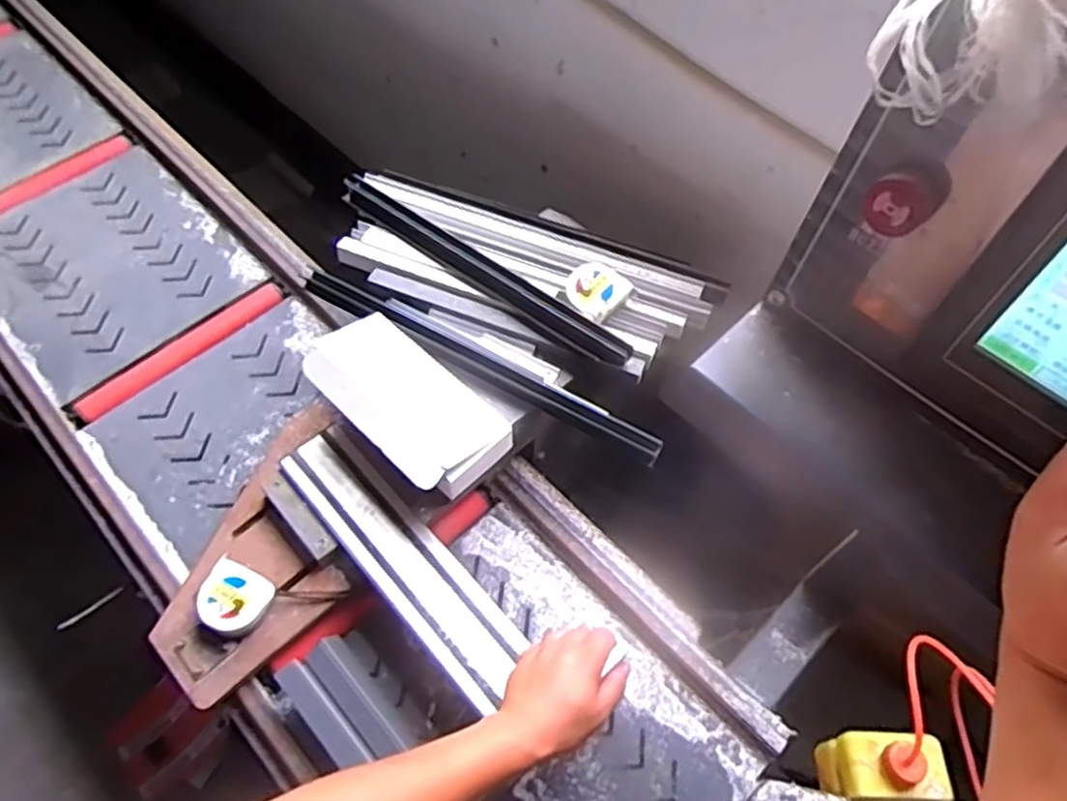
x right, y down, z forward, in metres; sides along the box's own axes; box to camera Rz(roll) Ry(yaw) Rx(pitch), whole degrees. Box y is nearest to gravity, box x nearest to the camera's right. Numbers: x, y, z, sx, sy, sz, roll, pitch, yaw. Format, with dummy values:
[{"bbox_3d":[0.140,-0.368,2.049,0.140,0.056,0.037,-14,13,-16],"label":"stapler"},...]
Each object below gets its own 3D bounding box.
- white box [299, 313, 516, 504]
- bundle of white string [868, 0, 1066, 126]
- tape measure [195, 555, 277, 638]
[{"bbox_3d":[-0.139,-0.001,0.793,0.228,0.046,0.121,40,66,20],"label":"white box"},{"bbox_3d":[0.168,-0.131,0.271,0.075,0.075,0.022,40,66,21],"label":"bundle of white string"},{"bbox_3d":[-0.316,0.212,0.775,0.071,0.037,0.067,23,62,13],"label":"tape measure"}]

